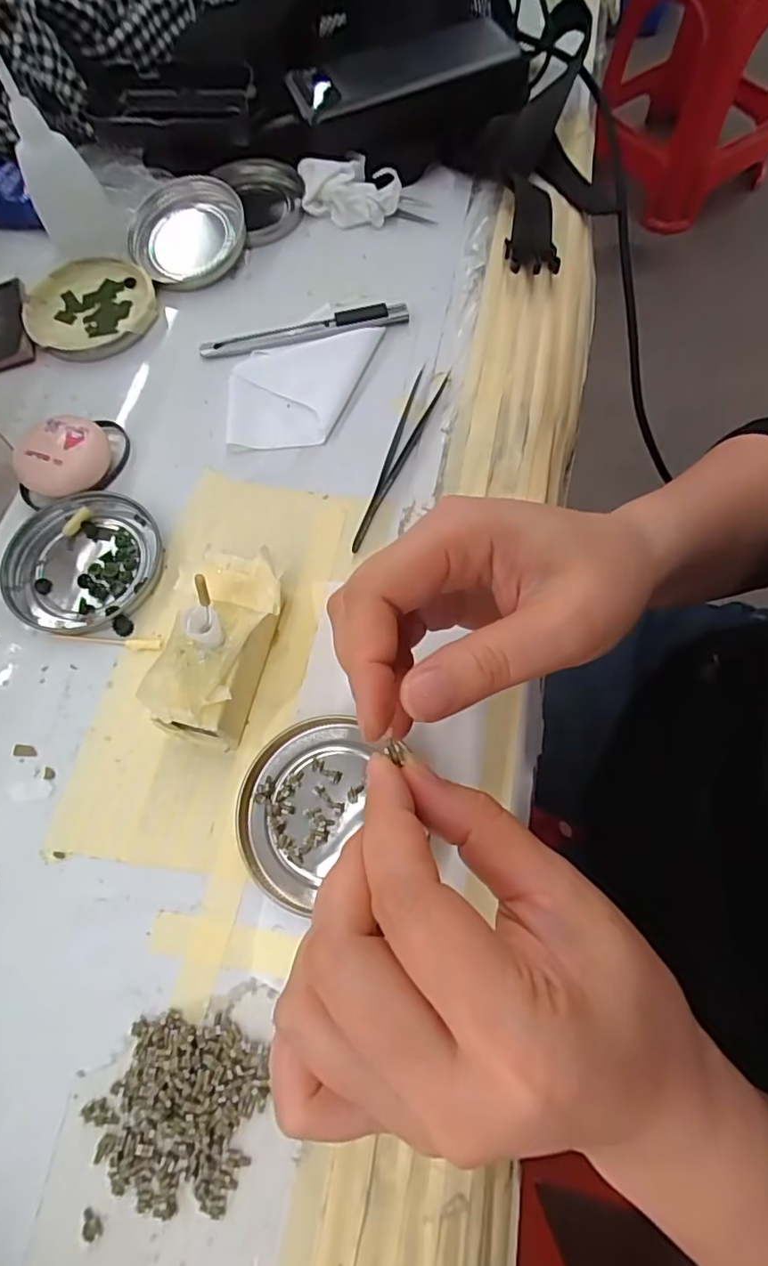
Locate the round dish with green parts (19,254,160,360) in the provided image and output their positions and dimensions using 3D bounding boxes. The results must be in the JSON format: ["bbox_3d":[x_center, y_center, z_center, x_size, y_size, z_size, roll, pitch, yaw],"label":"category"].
[{"bbox_3d":[-0.185,-0.205,0.365,0.078,0.011,0.077,-1,68,2],"label":"round dish with green parts"}]

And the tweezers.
[{"bbox_3d":[0.006,-0.096,0.313,0.016,0.005,0.122,20,70,9],"label":"tweezers"}]

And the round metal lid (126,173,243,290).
[{"bbox_3d":[-0.128,-0.265,0.377,0.073,0.020,0.080,-1,68,2],"label":"round metal lid"}]

